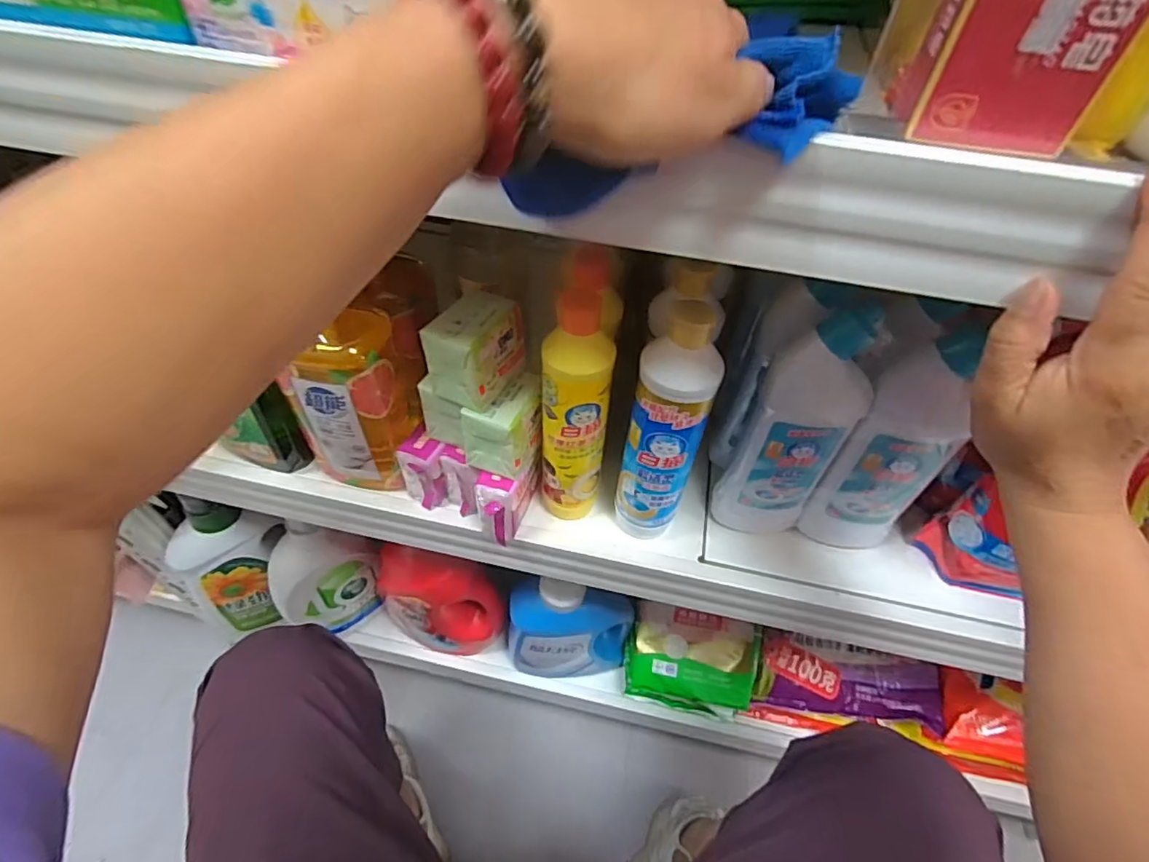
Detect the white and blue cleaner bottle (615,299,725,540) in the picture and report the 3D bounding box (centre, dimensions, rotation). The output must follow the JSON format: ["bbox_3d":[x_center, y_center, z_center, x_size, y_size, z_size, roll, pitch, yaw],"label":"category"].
[{"bbox_3d":[0.071,0.008,0.459,0.060,0.246,0.052,16,51,10],"label":"white and blue cleaner bottle"}]

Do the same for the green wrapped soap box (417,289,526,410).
[{"bbox_3d":[-0.076,-0.066,0.453,0.053,0.062,0.073,27,54,18],"label":"green wrapped soap box"}]

